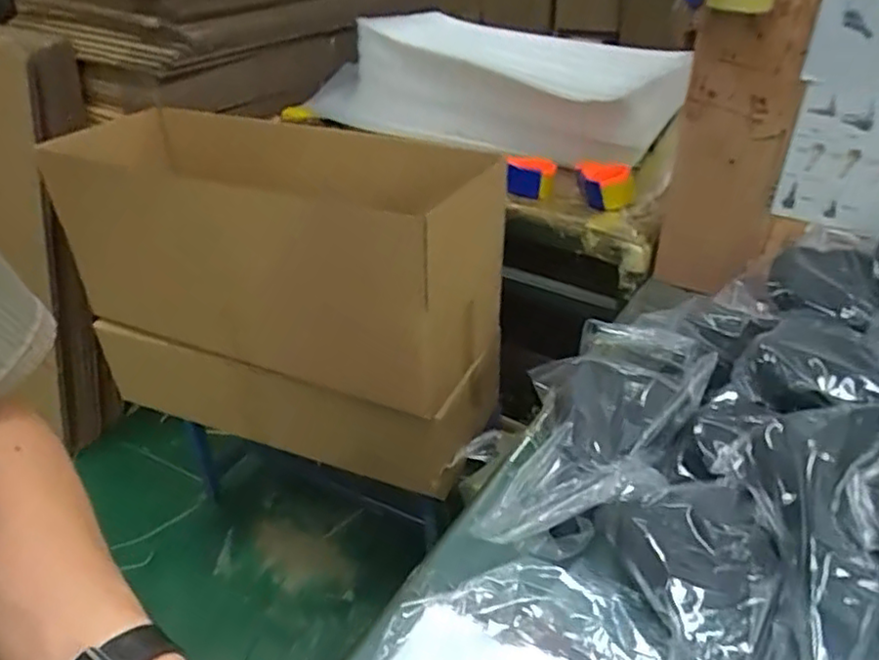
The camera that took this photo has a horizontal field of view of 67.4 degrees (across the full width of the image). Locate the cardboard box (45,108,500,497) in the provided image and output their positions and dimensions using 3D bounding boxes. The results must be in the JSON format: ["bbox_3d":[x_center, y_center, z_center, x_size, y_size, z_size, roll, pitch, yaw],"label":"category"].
[{"bbox_3d":[-0.311,-0.074,1.293,0.827,0.520,0.306,13,37,21],"label":"cardboard box"}]

